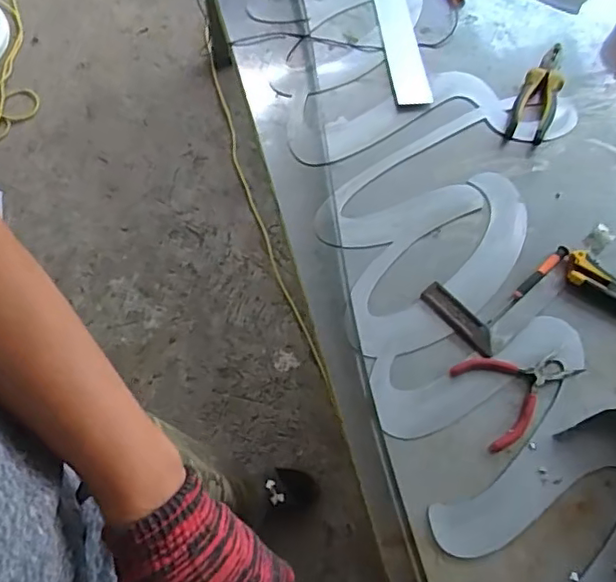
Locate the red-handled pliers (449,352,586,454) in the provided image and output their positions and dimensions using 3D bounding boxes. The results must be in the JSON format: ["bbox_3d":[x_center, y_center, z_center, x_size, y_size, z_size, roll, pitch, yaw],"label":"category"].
[{"bbox_3d":[0.250,0.111,0.687,0.137,0.008,0.104,-22,68,-12],"label":"red-handled pliers"}]

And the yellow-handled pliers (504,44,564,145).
[{"bbox_3d":[0.343,-0.293,0.865,0.056,0.023,0.187,22,66,8],"label":"yellow-handled pliers"}]

